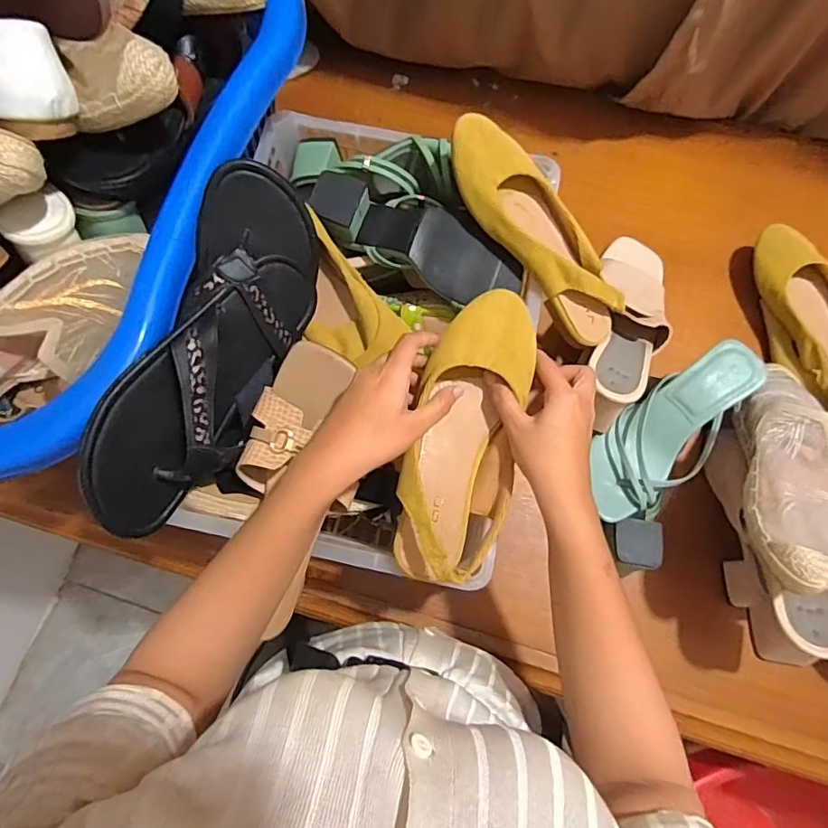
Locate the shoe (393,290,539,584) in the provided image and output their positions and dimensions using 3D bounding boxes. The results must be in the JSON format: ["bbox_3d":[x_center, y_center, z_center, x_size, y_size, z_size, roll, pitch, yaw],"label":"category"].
[{"bbox_3d":[0.045,0.016,0.420,0.088,0.050,0.235,16,87,4],"label":"shoe"}]

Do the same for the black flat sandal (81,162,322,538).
[{"bbox_3d":[-0.162,-0.050,0.437,0.050,0.137,0.313,15,85,45],"label":"black flat sandal"}]

